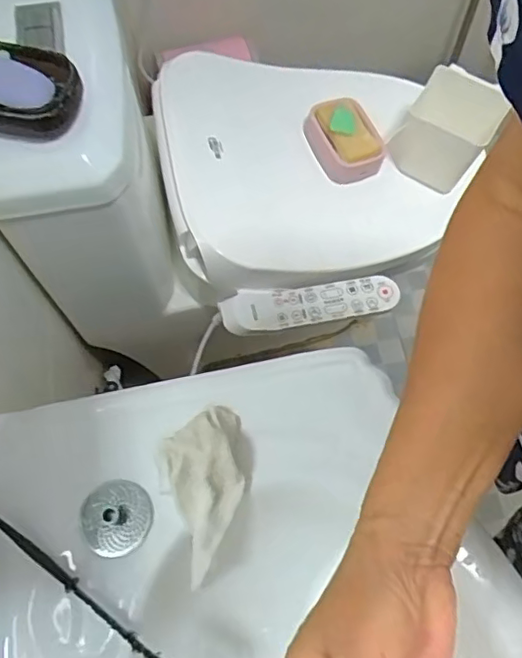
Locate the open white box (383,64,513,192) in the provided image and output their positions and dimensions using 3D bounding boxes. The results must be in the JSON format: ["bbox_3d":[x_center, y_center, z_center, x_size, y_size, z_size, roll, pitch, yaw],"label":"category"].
[{"bbox_3d":[0.260,-0.282,0.819,0.116,0.114,0.104,32,72,12],"label":"open white box"}]

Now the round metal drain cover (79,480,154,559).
[{"bbox_3d":[-0.112,0.145,0.440,0.051,0.013,0.055,0,68,0],"label":"round metal drain cover"}]

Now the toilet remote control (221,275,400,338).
[{"bbox_3d":[0.069,-0.034,0.788,0.242,0.028,0.062,-7,69,-3],"label":"toilet remote control"}]

